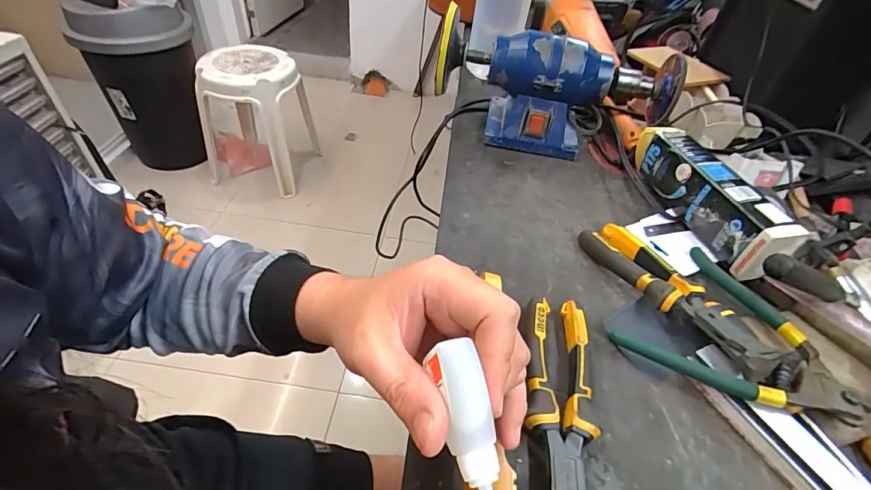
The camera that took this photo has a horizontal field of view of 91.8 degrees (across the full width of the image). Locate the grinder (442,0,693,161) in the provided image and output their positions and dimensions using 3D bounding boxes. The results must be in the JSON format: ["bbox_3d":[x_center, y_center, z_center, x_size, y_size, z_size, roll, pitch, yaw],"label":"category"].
[{"bbox_3d":[0.166,-0.221,0.600,0.323,0.159,0.107,11,45,4],"label":"grinder"}]

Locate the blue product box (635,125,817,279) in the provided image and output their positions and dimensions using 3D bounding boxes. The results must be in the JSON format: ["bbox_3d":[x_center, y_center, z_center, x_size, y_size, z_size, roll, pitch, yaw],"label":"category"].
[{"bbox_3d":[0.315,-0.058,0.500,0.050,0.073,0.221,-6,46,-13],"label":"blue product box"}]

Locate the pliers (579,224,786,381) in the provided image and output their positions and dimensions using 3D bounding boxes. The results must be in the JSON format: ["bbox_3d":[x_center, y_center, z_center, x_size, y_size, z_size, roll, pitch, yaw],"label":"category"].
[{"bbox_3d":[0.232,0.044,0.418,0.062,0.048,0.208,-18,50,-23],"label":"pliers"}]

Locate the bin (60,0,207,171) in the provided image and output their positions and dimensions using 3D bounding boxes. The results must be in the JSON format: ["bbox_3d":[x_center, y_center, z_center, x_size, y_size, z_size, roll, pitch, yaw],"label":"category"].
[{"bbox_3d":[-1.040,-0.647,1.503,0.358,0.685,0.340,-21,51,-26],"label":"bin"}]

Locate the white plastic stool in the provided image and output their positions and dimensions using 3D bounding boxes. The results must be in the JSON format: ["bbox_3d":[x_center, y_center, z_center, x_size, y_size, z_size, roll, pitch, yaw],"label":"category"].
[{"bbox_3d":[-0.713,-0.511,1.682,0.391,0.463,0.388,7,45,-1],"label":"white plastic stool"}]

